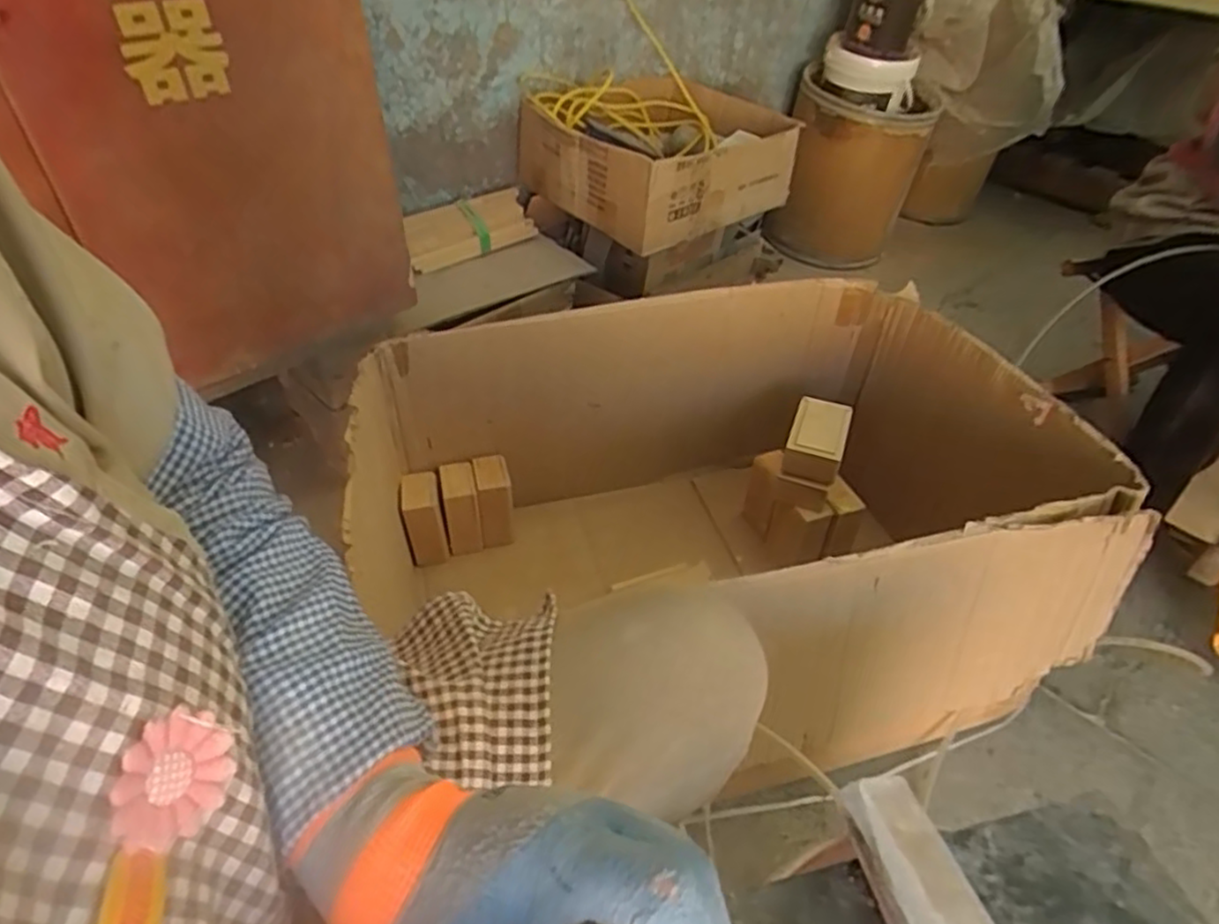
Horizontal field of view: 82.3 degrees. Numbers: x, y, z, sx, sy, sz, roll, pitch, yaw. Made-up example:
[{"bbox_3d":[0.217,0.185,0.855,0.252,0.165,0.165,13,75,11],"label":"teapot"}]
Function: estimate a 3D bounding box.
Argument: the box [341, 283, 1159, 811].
[{"bbox_3d":[0.144,0.066,0.931,0.852,0.396,0.615,-13,41,-10],"label":"box"}]

